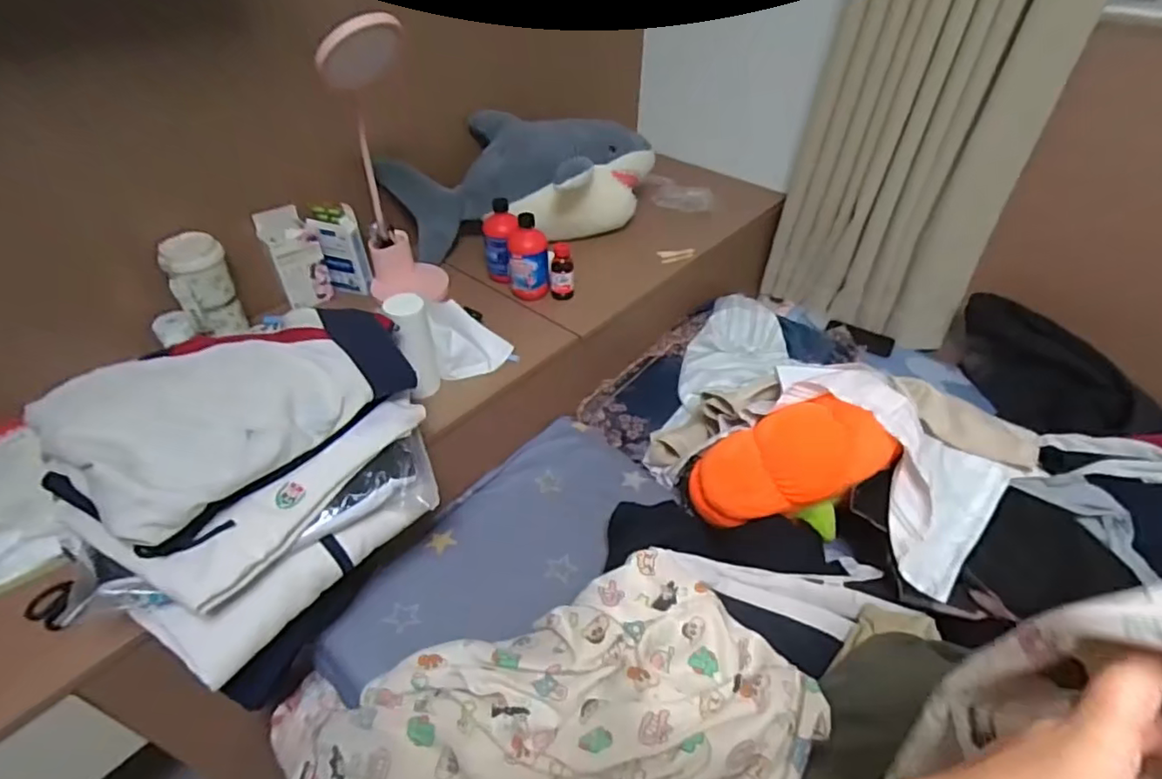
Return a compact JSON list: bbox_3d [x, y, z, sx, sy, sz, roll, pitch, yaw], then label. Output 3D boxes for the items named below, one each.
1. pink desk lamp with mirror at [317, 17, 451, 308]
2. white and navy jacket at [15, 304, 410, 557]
[{"bbox_3d":[-0.334,-0.373,0.986,0.132,0.466,0.256,-13,44,-14],"label":"pink desk lamp with mirror"},{"bbox_3d":[-0.405,0.005,0.675,0.234,0.089,0.336,25,48,25],"label":"white and navy jacket"}]

